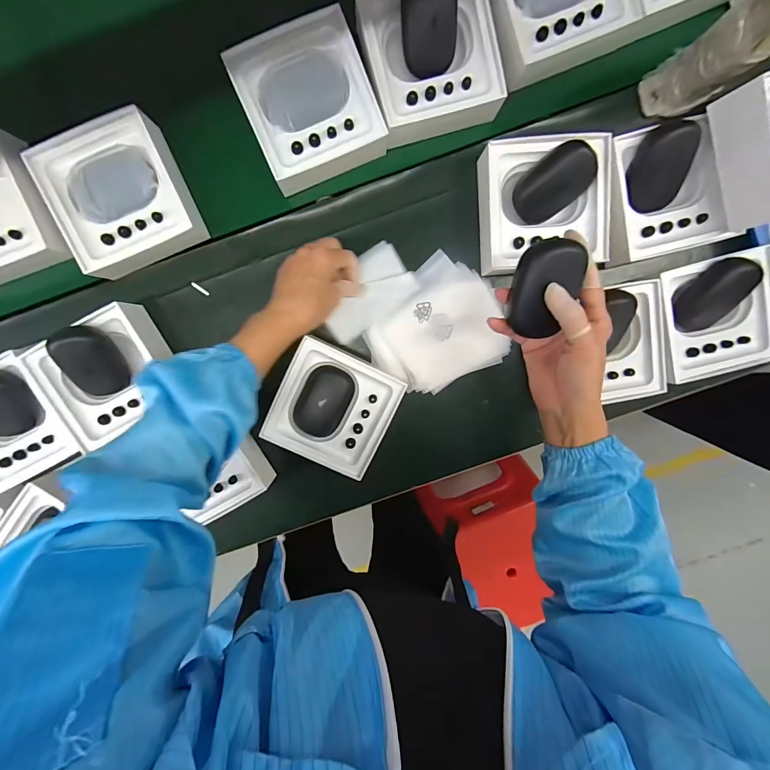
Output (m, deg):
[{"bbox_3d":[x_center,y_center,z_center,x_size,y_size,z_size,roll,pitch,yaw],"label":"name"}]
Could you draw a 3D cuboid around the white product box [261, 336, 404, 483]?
[{"bbox_3d":[-0.062,0.028,0.449,0.134,0.043,0.135,26,98,-5],"label":"white product box"}]

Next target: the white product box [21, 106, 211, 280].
[{"bbox_3d":[-0.296,-0.216,0.407,0.143,0.038,0.148,-22,99,2],"label":"white product box"}]

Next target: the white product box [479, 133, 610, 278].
[{"bbox_3d":[0.182,-0.203,0.408,0.142,0.051,0.137,-6,99,0],"label":"white product box"}]

